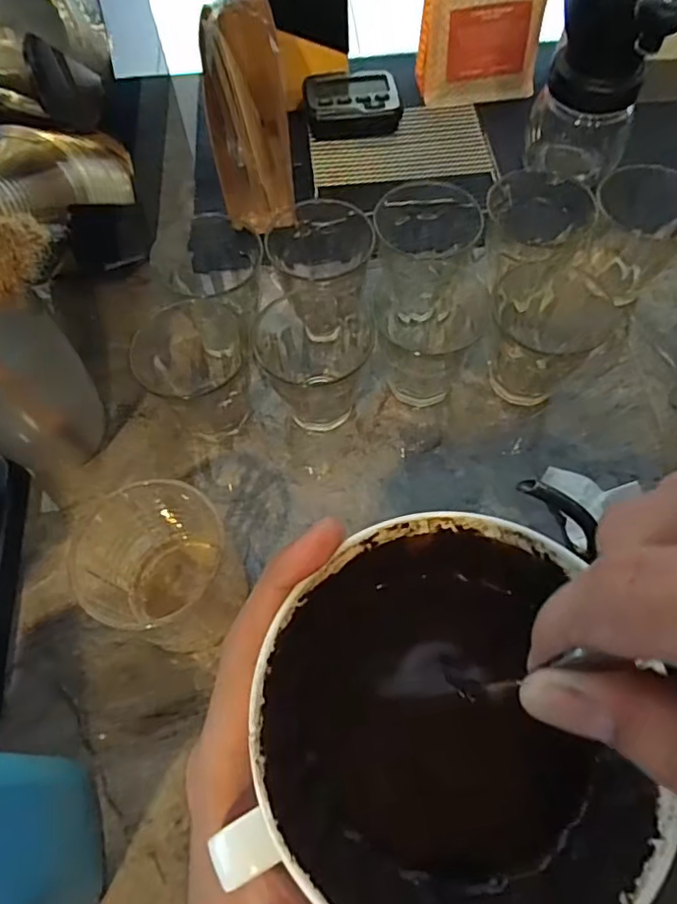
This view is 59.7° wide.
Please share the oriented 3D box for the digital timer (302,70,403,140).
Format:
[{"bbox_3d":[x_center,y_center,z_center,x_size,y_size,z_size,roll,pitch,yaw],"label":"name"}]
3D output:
[{"bbox_3d":[0.012,-0.304,0.512,0.079,0.026,0.054,-8,63,-1],"label":"digital timer"}]

